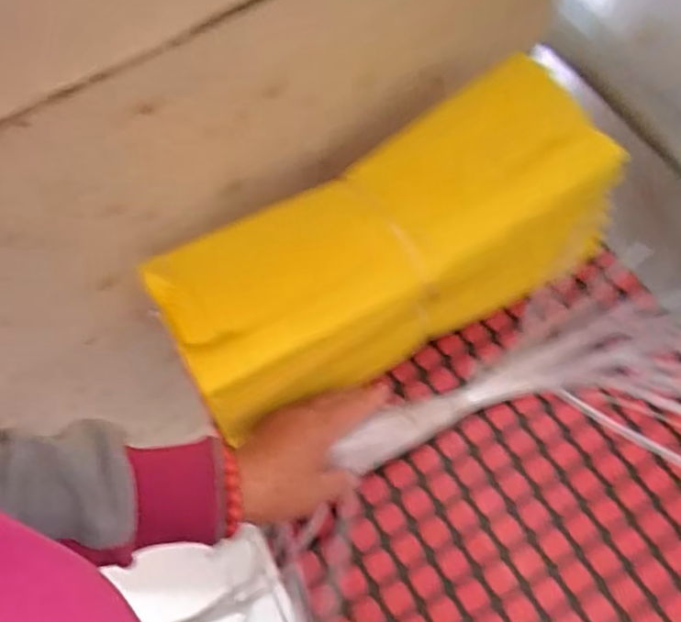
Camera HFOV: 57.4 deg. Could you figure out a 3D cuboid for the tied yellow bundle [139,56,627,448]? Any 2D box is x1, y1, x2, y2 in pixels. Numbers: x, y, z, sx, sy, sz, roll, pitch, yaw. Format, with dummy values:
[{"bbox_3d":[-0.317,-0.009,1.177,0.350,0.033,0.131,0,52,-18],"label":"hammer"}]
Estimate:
[{"bbox_3d":[0.042,-0.046,0.503,0.356,0.120,0.137,-30,64,-12],"label":"tied yellow bundle"}]

